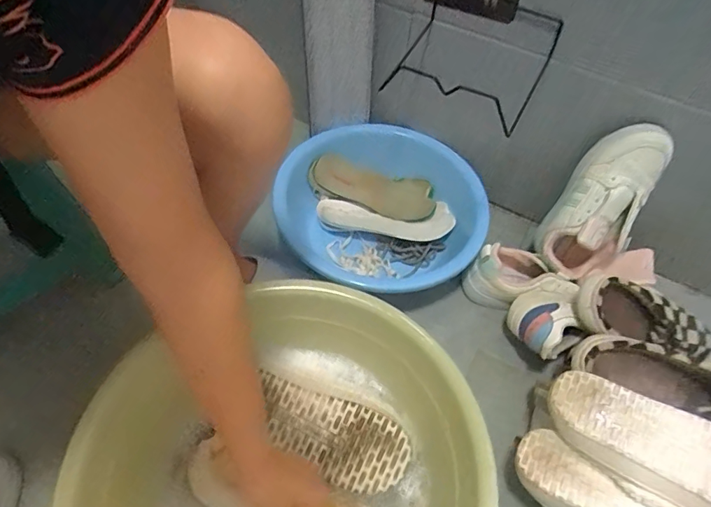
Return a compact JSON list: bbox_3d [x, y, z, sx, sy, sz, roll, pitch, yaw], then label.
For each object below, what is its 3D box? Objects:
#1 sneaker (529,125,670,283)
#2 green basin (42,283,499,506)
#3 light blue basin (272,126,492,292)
[{"bbox_3d":[0.352,-0.072,0.673,0.111,0.233,0.083,31,24,17],"label":"sneaker"},{"bbox_3d":[-0.052,0.252,0.524,0.373,0.166,0.389,33,60,18],"label":"green basin"},{"bbox_3d":[0.039,-0.070,0.803,0.348,0.097,0.307,26,58,14],"label":"light blue basin"}]

